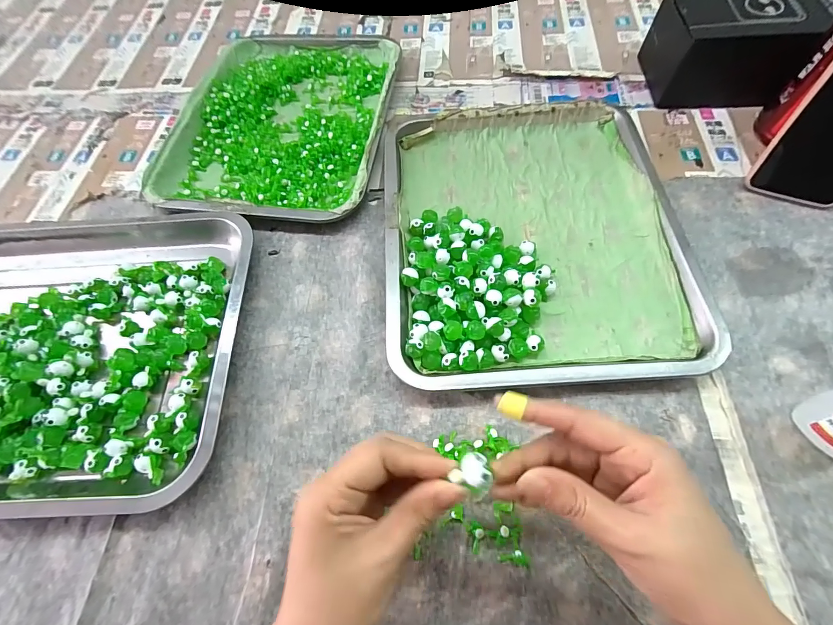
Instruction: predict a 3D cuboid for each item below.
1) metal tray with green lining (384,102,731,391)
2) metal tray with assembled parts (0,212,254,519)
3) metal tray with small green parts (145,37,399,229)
[{"bbox_3d":[0.101,-0.080,0.348,0.255,0.023,0.298,-4,64,1],"label":"metal tray with green lining"},{"bbox_3d":[-0.327,0.026,0.327,0.345,0.025,0.269,-3,64,2],"label":"metal tray with assembled parts"},{"bbox_3d":[-0.157,-0.231,0.442,0.242,0.023,0.305,6,64,6],"label":"metal tray with small green parts"}]

